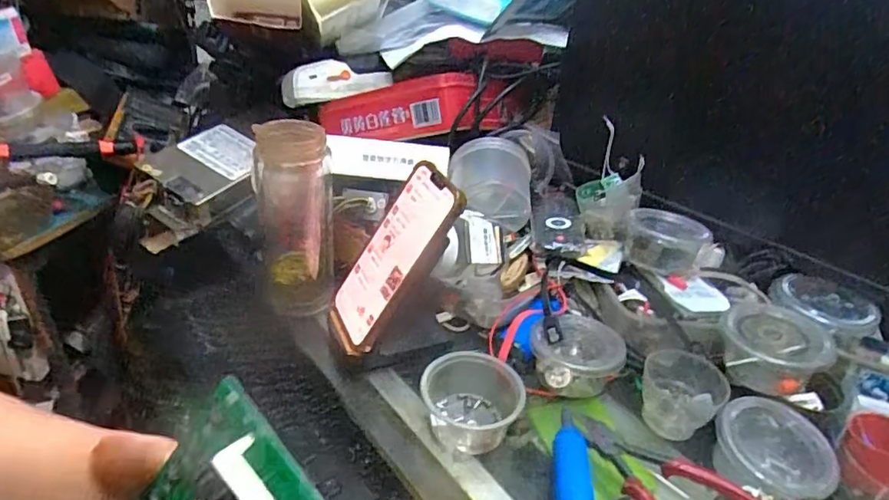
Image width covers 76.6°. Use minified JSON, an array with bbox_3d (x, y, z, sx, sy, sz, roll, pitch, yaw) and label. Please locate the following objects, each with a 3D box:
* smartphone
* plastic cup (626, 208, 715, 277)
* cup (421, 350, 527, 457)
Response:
[{"bbox_3d":[-0.045,0.007,0.477,0.016,0.164,0.074,23,17,-38],"label":"smartphone"},{"bbox_3d":[0.208,-0.007,0.528,0.070,0.038,0.059,6,32,1],"label":"plastic cup"},{"bbox_3d":[0.020,0.117,0.432,0.075,0.043,0.063,4,32,-4],"label":"cup"}]

